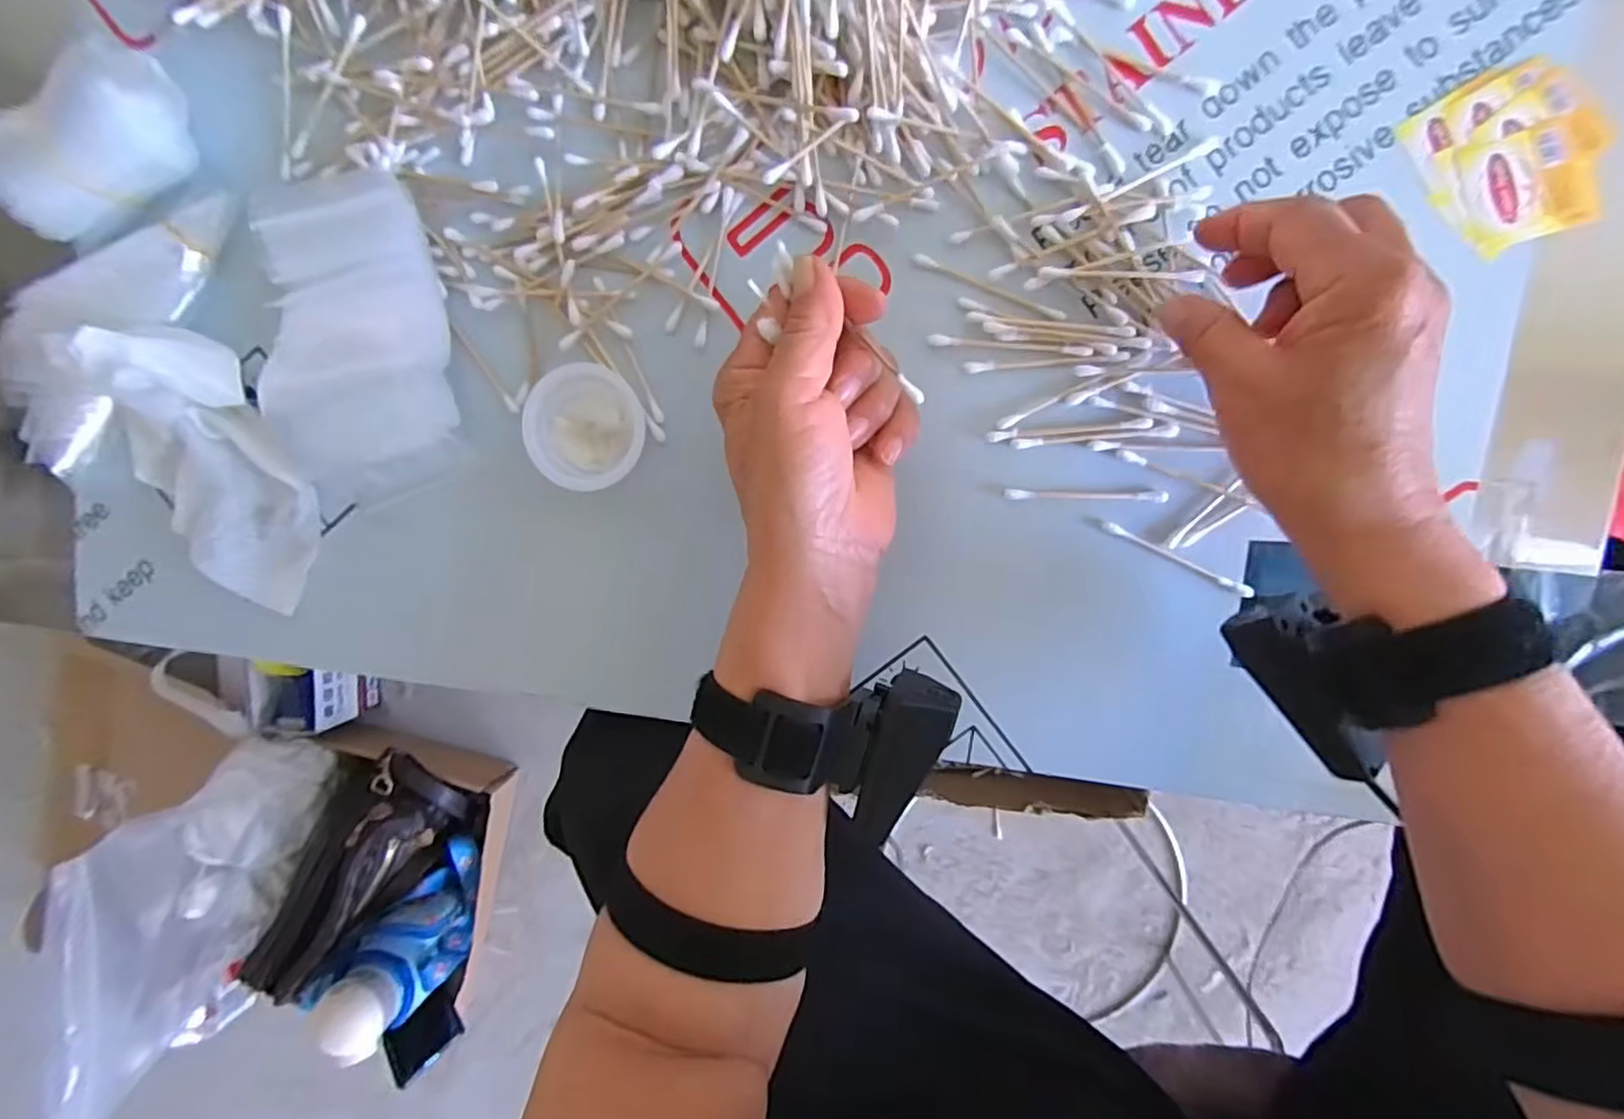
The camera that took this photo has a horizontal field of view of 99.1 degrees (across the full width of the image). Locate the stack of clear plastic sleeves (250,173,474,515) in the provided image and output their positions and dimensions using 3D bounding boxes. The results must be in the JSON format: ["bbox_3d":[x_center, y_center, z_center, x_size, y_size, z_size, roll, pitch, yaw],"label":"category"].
[{"bbox_3d":[-0.209,-0.095,0.317,0.078,0.027,0.135,-5,97,4],"label":"stack of clear plastic sleeves"}]

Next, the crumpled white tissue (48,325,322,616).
[{"bbox_3d":[-0.286,-0.039,0.324,0.080,0.043,0.136,-2,122,4],"label":"crumpled white tissue"}]

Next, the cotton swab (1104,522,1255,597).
[{"bbox_3d":[0.167,0.000,0.317,0.073,0.004,0.005,25,98,0],"label":"cotton swab"}]

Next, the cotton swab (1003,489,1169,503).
[{"bbox_3d":[0.125,-0.029,0.316,0.073,0.004,0.005,2,97,3],"label":"cotton swab"}]

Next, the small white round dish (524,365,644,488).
[{"bbox_3d":[-0.102,-0.060,0.315,0.049,0.032,0.052,0,97,3],"label":"small white round dish"}]

